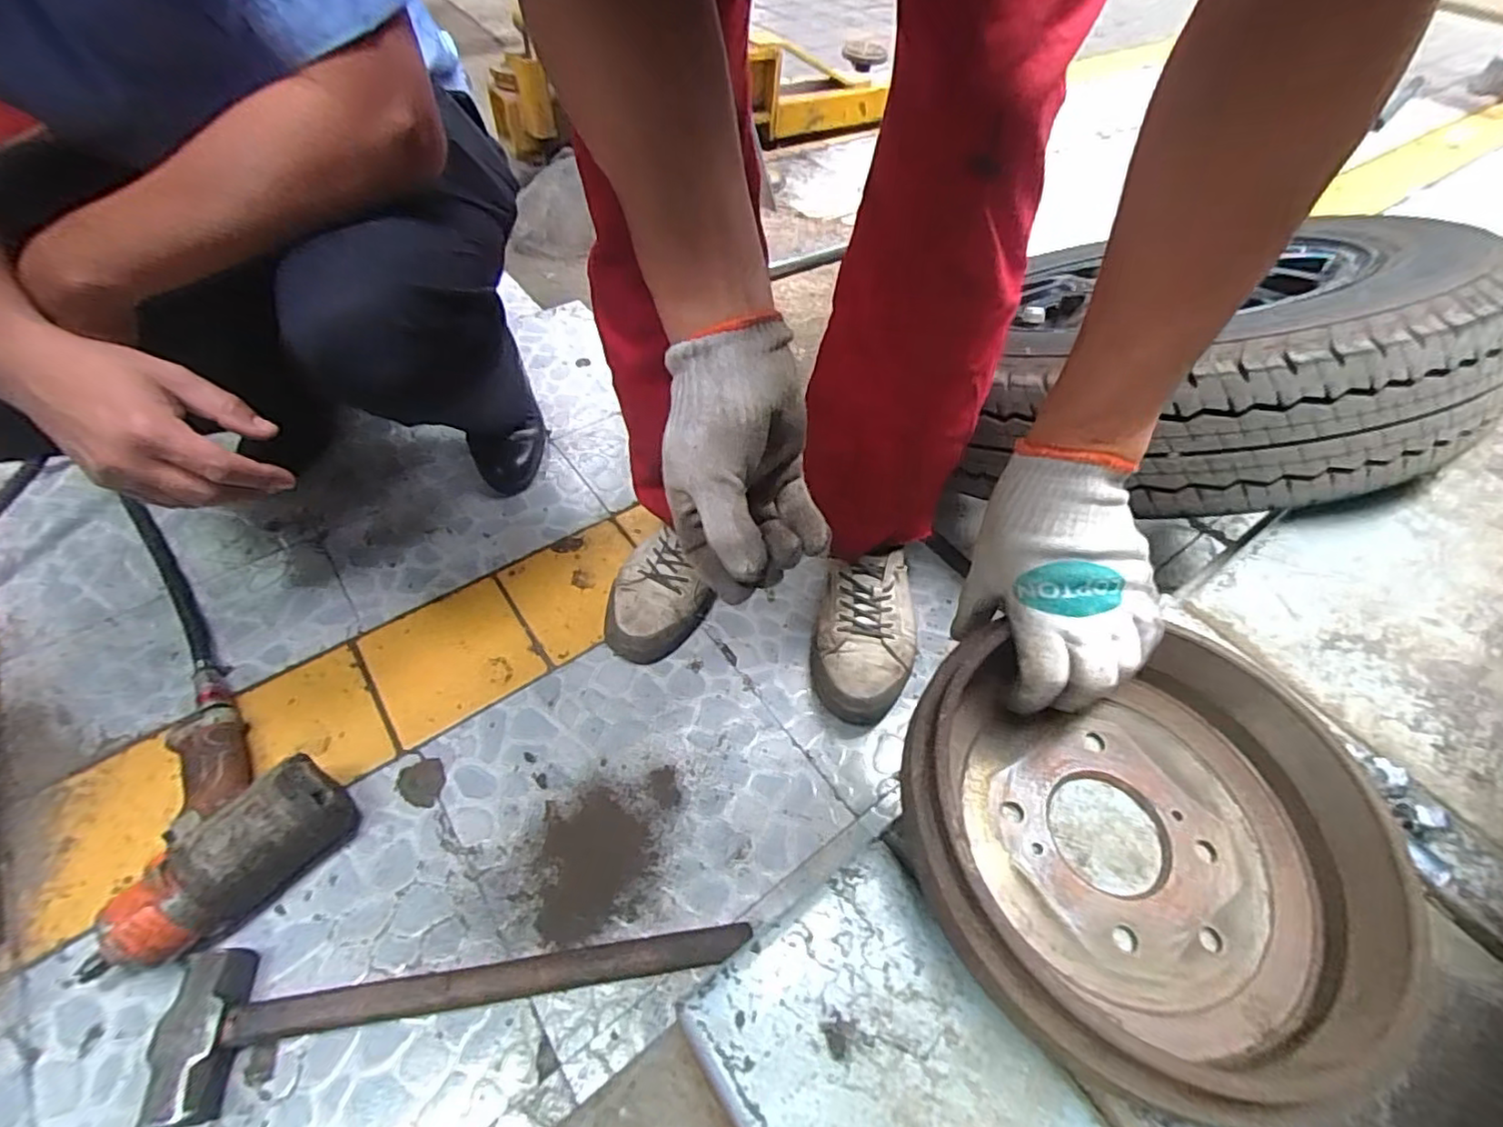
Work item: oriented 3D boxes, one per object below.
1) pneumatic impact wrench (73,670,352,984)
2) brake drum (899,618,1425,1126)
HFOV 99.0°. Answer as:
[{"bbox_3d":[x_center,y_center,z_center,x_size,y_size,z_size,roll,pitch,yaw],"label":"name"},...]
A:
[{"bbox_3d":[-0.465,0.188,0.553,0.156,0.076,0.240,-35,62,-27],"label":"pneumatic impact wrench"},{"bbox_3d":[0.213,0.148,0.360,0.242,0.075,0.227,1,50,-1],"label":"brake drum"}]

